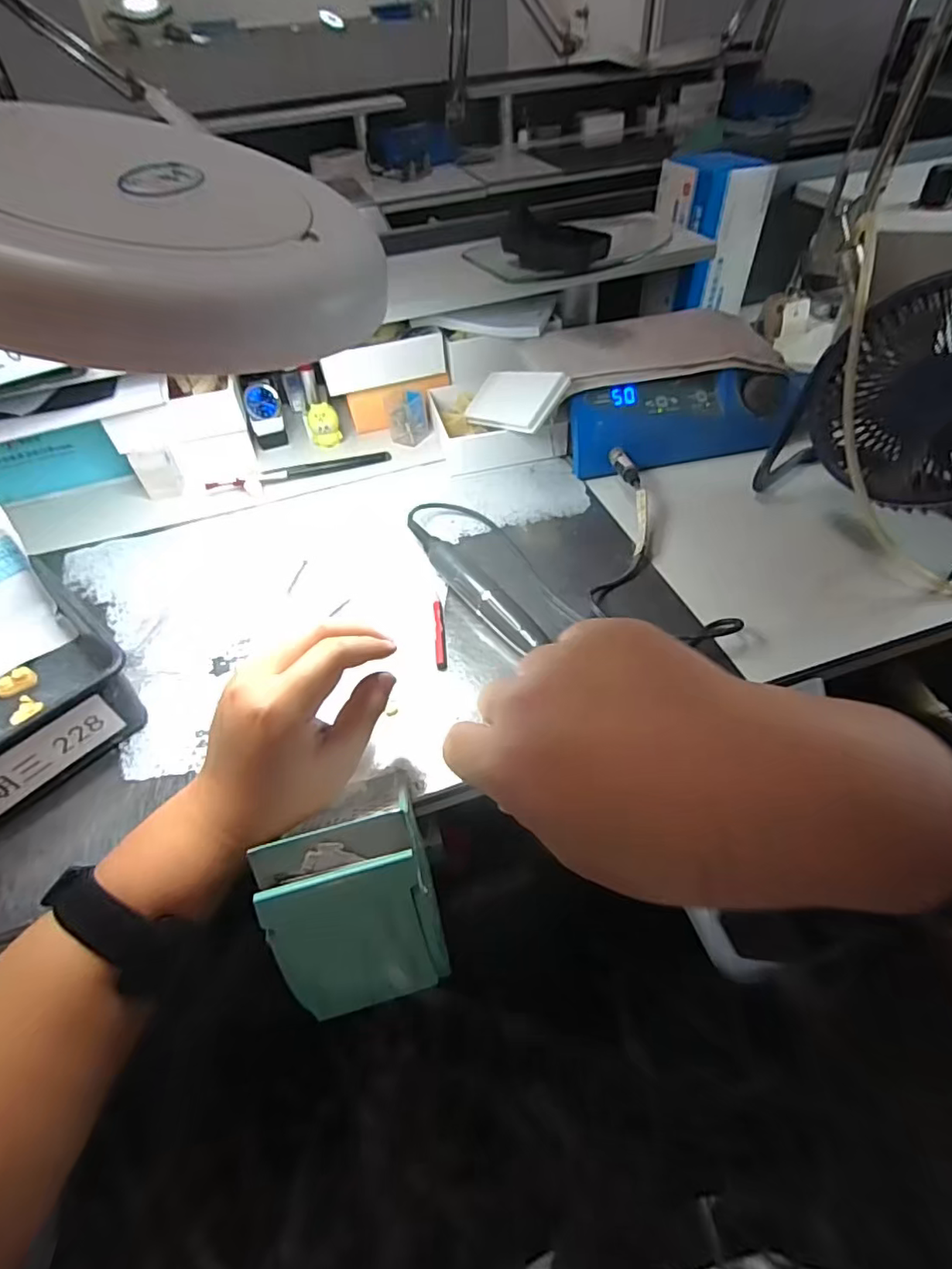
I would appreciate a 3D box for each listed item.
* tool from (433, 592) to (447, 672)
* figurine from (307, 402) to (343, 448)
[{"bbox_3d":[-0.028,-0.004,0.452,0.008,0.011,0.079,-6,50,0],"label":"tool"},{"bbox_3d":[-0.170,-0.234,0.643,0.032,0.043,0.026,-17,49,-10],"label":"figurine"}]

